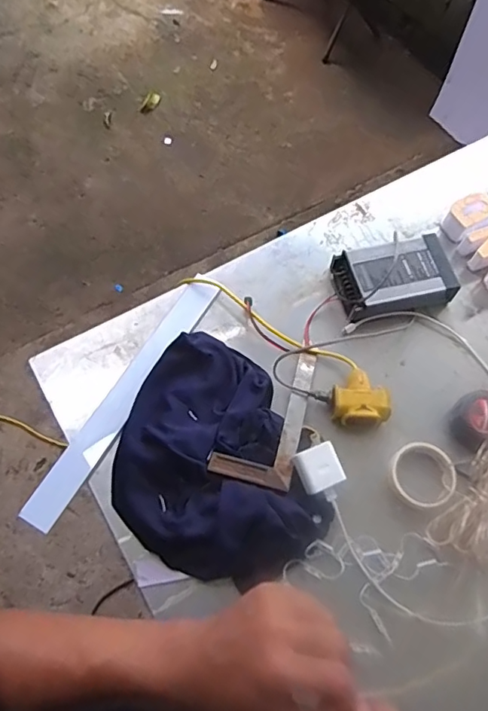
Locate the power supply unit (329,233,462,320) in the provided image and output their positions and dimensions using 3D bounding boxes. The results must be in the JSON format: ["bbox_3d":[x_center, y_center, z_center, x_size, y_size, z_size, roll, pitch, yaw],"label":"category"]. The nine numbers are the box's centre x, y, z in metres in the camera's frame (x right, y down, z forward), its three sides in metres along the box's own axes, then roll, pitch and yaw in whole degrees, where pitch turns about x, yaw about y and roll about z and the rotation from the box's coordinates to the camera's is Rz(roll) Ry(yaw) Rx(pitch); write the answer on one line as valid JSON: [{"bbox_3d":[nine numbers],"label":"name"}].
[{"bbox_3d":[0.242,-0.123,0.856,0.184,0.054,0.117,-10,65,-5],"label":"power supply unit"}]

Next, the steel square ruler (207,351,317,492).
[{"bbox_3d":[0.033,0.081,0.773,0.111,0.009,0.219,12,57,8],"label":"steel square ruler"}]

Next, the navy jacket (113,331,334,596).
[{"bbox_3d":[-0.055,0.139,0.733,0.254,0.061,0.352,-20,67,-9],"label":"navy jacket"}]

